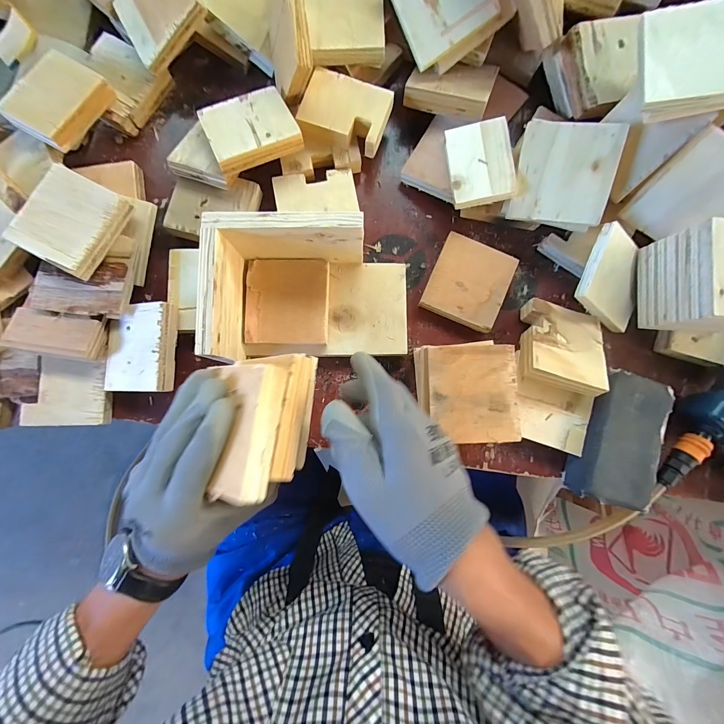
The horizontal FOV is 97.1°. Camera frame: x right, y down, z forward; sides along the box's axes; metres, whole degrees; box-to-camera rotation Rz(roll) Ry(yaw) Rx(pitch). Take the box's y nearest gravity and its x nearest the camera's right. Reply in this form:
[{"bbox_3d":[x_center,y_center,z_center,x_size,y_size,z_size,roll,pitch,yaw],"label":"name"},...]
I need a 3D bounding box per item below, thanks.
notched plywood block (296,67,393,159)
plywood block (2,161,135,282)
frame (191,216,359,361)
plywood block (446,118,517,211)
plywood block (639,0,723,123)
[{"bbox_3d":[-0.018,-0.275,0.355,0.093,0.027,0.070,15,85,-1],"label":"notched plywood block"},{"bbox_3d":[-0.291,-0.141,0.322,0.080,0.024,0.090,28,85,0],"label":"plywood block"},{"bbox_3d":[-0.073,-0.066,0.313,0.139,0.076,0.132,3,85,-2],"label":"frame"},{"bbox_3d":[0.127,-0.214,0.344,0.064,0.006,0.091,-7,83,11],"label":"plywood block"},{"bbox_3d":[0.296,-0.268,0.280,0.091,0.022,0.090,2,87,15],"label":"plywood block"}]

